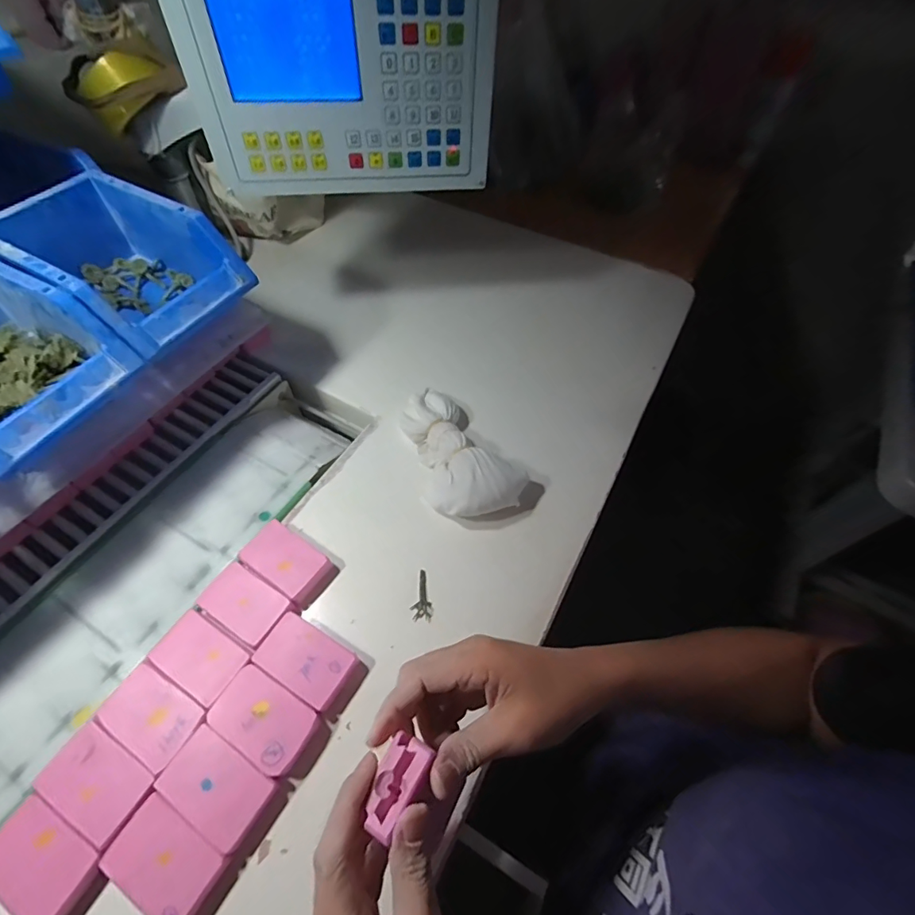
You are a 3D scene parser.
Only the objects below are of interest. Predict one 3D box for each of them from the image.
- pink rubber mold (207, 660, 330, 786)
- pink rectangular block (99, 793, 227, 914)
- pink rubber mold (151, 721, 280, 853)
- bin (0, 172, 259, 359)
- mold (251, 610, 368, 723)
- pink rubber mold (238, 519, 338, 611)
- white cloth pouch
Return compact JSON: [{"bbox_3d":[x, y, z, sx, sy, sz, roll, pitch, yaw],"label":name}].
[{"bbox_3d":[-0.138,0.194,0.332,0.079,0.022,0.046,28,60,16],"label":"pink rubber mold"},{"bbox_3d":[-0.184,0.257,0.290,0.067,0.020,0.042,27,60,16],"label":"pink rectangular block"},{"bbox_3d":[-0.164,0.226,0.312,0.071,0.020,0.044,28,60,16],"label":"pink rubber mold"},{"bbox_3d":[-0.295,-0.166,0.398,0.183,0.075,0.124,26,60,15],"label":"bin"},{"bbox_3d":[-0.115,0.162,0.355,0.078,0.019,0.045,29,60,17],"label":"mold"},{"bbox_3d":[-0.149,0.092,0.396,0.075,0.018,0.045,31,61,18],"label":"pink rubber mold"},{"bbox_3d":[-0.009,-0.006,0.450,0.084,0.042,0.159,-32,63,-20],"label":"white cloth pouch"}]

